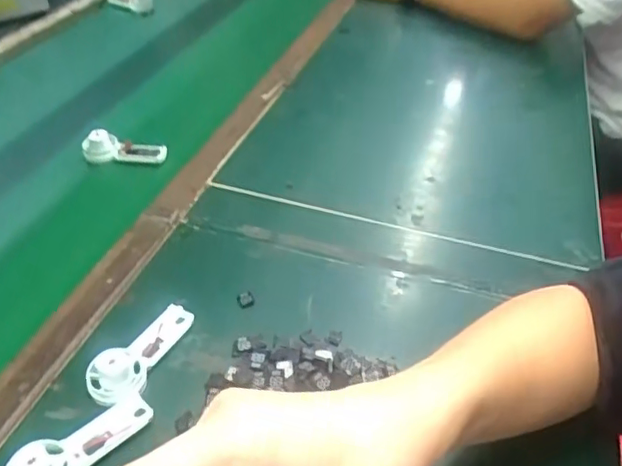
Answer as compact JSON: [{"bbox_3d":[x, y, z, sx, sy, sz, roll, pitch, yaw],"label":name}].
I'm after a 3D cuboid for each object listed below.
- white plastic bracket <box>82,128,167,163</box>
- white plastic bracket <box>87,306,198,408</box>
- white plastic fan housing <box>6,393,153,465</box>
[{"bbox_3d":[-0.209,-0.098,0.644,0.095,0.031,0.023,4,41,1],"label":"white plastic bracket"},{"bbox_3d":[-0.127,0.083,0.429,0.036,0.029,0.093,18,43,16],"label":"white plastic bracket"},{"bbox_3d":[-0.147,0.135,0.366,0.033,0.028,0.092,34,49,31],"label":"white plastic fan housing"}]

